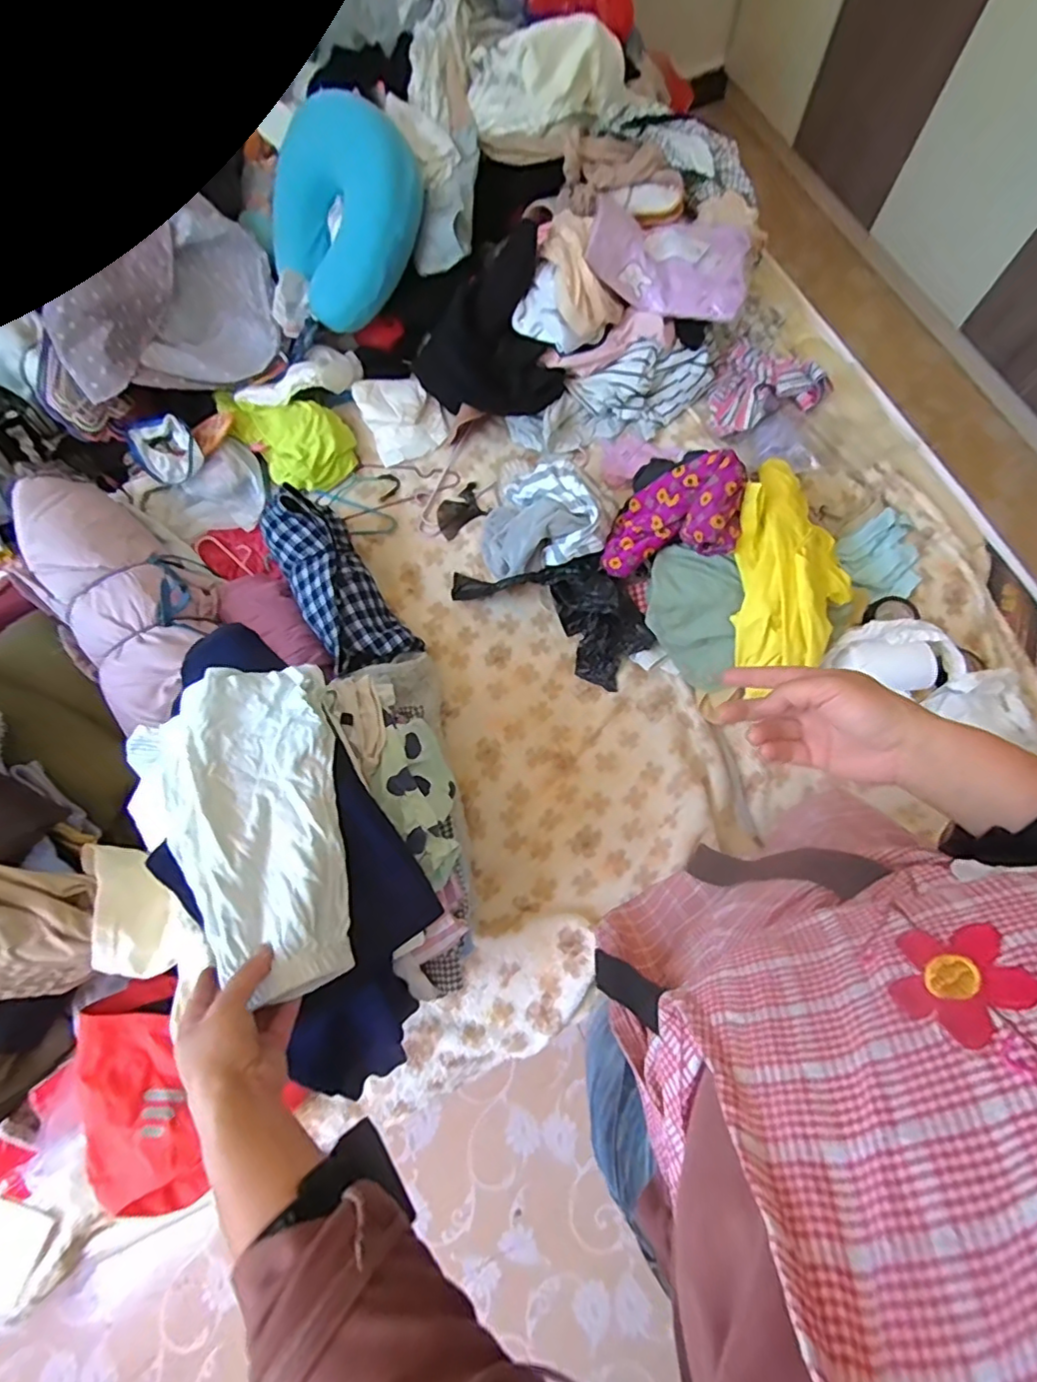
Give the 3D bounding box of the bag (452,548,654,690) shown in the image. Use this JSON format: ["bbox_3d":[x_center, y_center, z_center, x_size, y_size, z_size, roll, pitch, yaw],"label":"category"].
[{"bbox_3d":[0.053,-0.136,0.840,0.293,0.081,0.133,32,77,11],"label":"bag"}]

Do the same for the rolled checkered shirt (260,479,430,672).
[{"bbox_3d":[-0.252,-0.145,0.800,0.115,0.076,0.264,-32,90,-9],"label":"rolled checkered shirt"}]

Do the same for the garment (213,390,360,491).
[{"bbox_3d":[-0.368,-0.419,0.944,0.140,0.056,0.222,-43,77,-10],"label":"garment"}]

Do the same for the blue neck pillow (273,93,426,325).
[{"bbox_3d":[-0.259,-0.724,0.888,0.273,0.090,0.279,-31,88,37],"label":"blue neck pillow"}]

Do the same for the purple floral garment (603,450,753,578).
[{"bbox_3d":[0.205,-0.234,0.765,0.172,0.123,0.127,-3,73,1],"label":"purple floral garment"}]

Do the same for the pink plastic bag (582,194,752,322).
[{"bbox_3d":[0.231,-0.666,0.875,0.242,0.057,0.199,11,74,5],"label":"pink plastic bag"}]

